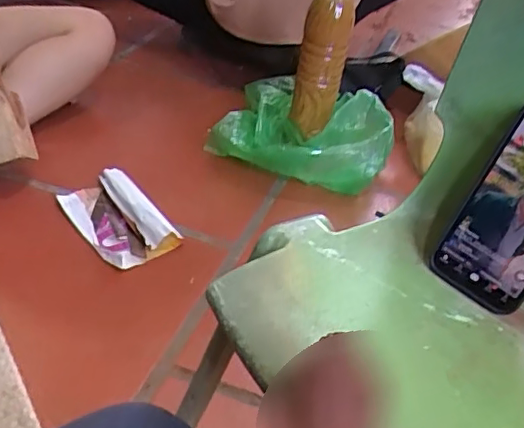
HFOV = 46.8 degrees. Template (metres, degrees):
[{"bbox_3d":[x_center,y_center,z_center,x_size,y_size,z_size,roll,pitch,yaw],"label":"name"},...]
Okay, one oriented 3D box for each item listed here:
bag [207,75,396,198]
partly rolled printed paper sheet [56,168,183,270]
[{"bbox_3d":[0.082,-0.175,1.115,0.305,0.118,0.264,14,37,7],"label":"bag"},{"bbox_3d":[-0.218,0.001,0.904,0.112,0.026,0.202,-20,45,-33],"label":"partly rolled printed paper sheet"}]

